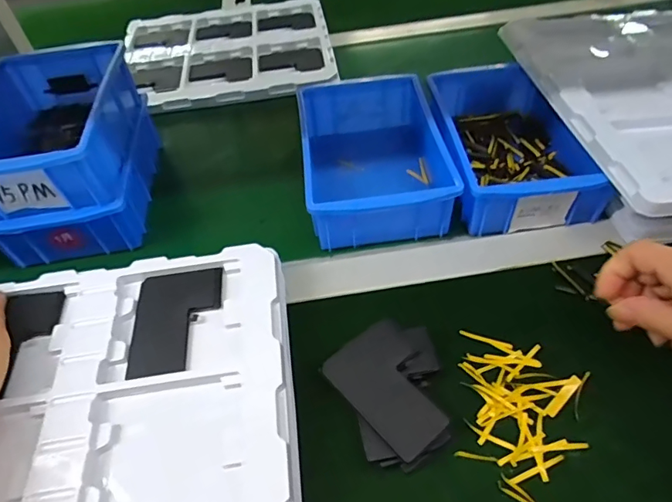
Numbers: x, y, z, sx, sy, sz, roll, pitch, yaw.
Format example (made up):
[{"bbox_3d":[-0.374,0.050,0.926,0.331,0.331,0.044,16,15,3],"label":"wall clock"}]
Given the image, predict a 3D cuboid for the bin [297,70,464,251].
[{"bbox_3d":[0.035,-0.098,0.477,0.131,0.057,0.198,-7,49,-1],"label":"bin"}]

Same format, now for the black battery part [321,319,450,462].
[{"bbox_3d":[0.040,0.091,0.327,0.065,0.004,0.091,-32,49,-22],"label":"black battery part"}]

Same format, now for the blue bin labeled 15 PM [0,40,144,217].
[{"bbox_3d":[-0.273,-0.119,0.450,0.131,0.062,0.195,-9,49,-2],"label":"blue bin labeled 15 PM"}]

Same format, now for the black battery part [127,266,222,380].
[{"bbox_3d":[-0.121,0.052,0.359,0.064,0.004,0.088,-8,49,-3],"label":"black battery part"}]

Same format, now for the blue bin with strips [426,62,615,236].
[{"bbox_3d":[0.173,-0.111,0.474,0.131,0.057,0.202,-4,49,1],"label":"blue bin with strips"}]

